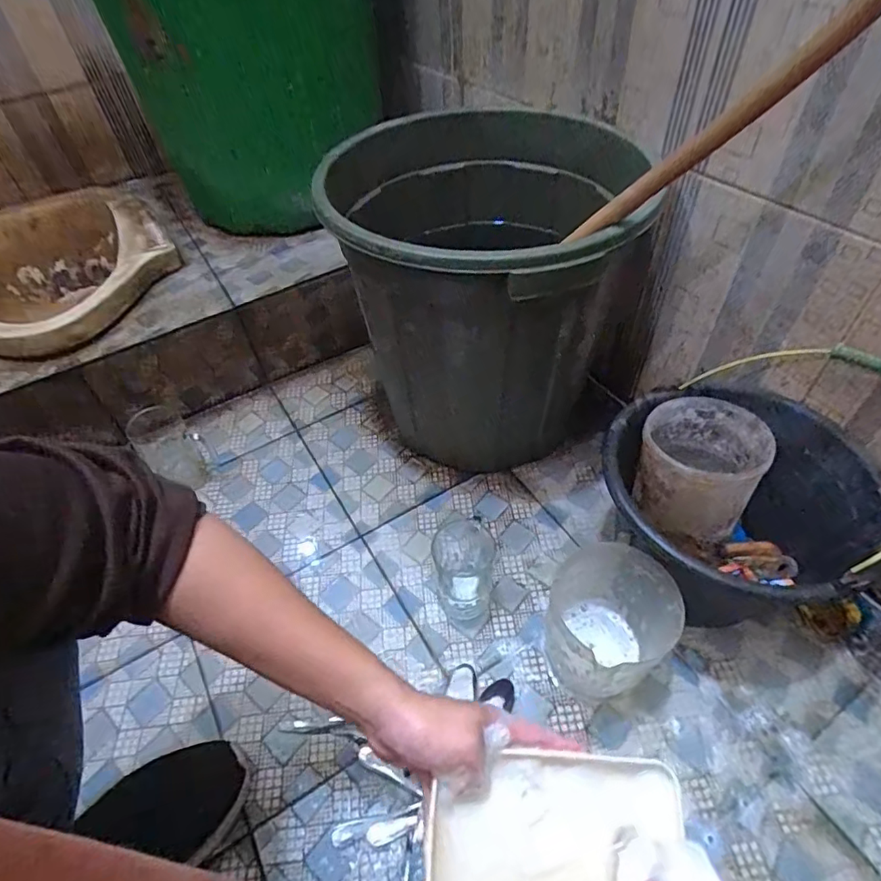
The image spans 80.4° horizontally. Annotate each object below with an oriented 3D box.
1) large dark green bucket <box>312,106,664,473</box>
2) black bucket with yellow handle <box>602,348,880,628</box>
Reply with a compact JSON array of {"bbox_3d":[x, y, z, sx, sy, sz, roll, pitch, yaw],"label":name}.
[{"bbox_3d":[0.069,-0.197,0.761,0.380,0.395,0.389,-3,49,3],"label":"large dark green bucket"},{"bbox_3d":[0.328,0.066,0.599,0.268,0.280,0.264,-3,49,3],"label":"black bucket with yellow handle"}]

